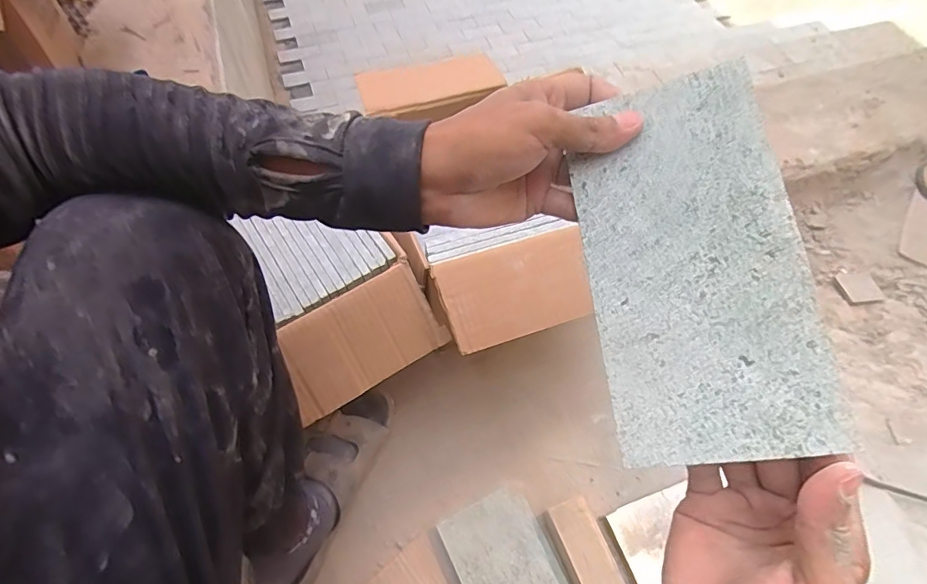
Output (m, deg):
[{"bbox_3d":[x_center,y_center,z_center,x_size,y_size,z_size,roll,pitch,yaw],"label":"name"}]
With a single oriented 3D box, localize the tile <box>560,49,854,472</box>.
[{"bbox_3d":[0.112,-0.017,0.246,0.096,0.004,0.193,-11,75,20],"label":"tile"}]

